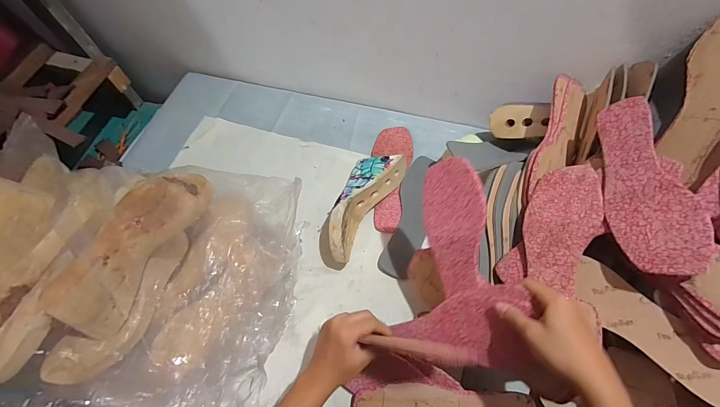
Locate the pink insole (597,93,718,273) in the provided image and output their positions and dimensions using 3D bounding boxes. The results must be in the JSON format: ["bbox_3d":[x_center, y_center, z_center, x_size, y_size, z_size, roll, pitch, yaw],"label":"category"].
[{"bbox_3d":[0.342,-0.029,0.403,0.006,0.080,0.237,26,53,-32],"label":"pink insole"}]

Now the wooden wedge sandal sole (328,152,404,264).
[{"bbox_3d":[-0.002,-0.007,0.594,0.087,0.079,0.229,28,68,16],"label":"wooden wedge sandal sole"}]

